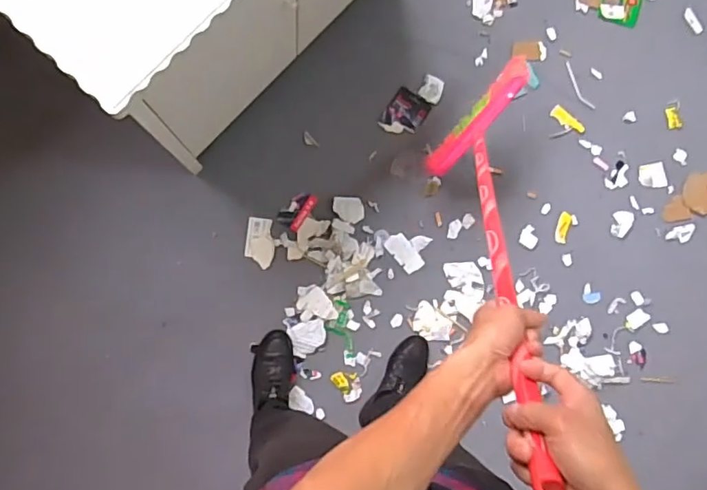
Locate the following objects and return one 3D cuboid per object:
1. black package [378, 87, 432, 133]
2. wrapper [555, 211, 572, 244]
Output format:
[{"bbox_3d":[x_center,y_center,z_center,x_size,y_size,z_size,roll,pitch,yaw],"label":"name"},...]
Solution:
[{"bbox_3d":[0.136,-0.343,1.434,0.096,0.012,0.120,34,84,-5],"label":"black package"},{"bbox_3d":[0.563,-0.046,1.462,0.035,0.008,0.085,18,85,-6],"label":"wrapper"}]

